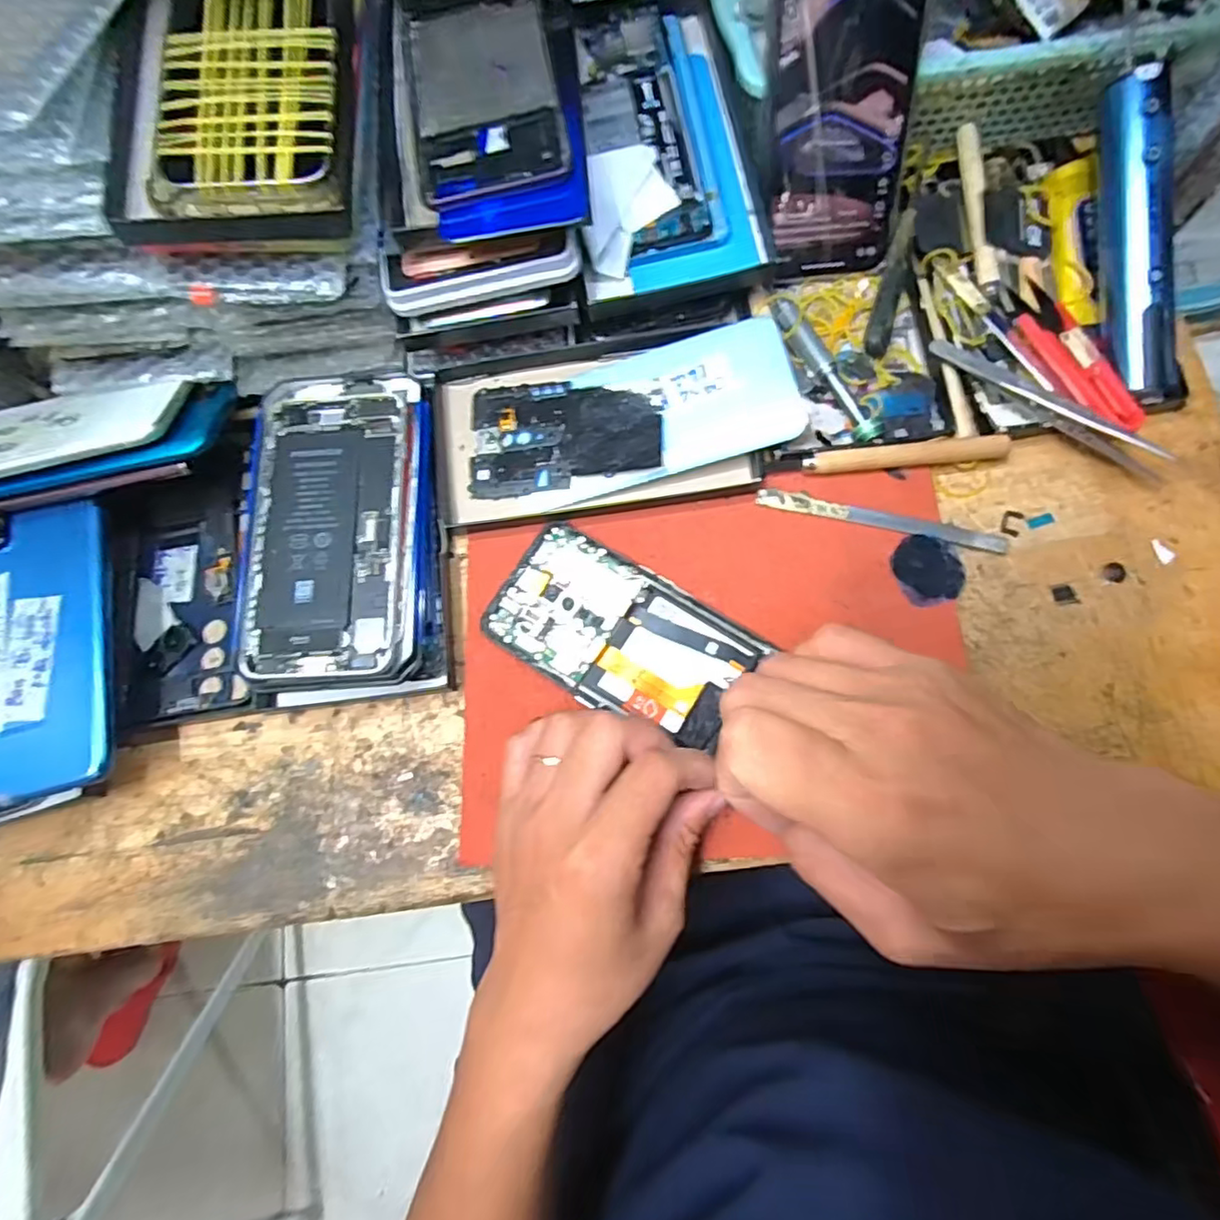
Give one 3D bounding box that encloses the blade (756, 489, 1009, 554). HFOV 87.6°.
[{"bbox_3d":[0.144,-0.048,0.338,0.129,0.007,0.010,13,77,7],"label":"blade"}]

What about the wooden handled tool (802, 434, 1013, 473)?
[{"bbox_3d":[0.157,-0.083,0.338,0.105,0.008,0.012,-4,82,2],"label":"wooden handled tool"}]

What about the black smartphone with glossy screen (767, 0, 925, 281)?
[{"bbox_3d":[0.120,-0.258,0.333,0.072,0.147,0.006,-6,39,6],"label":"black smartphone with glossy screen"}]

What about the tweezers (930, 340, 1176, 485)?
[{"bbox_3d":[0.234,-0.109,0.337,0.134,0.019,0.017,33,80,11],"label":"tweezers"}]

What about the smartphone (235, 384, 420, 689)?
[{"bbox_3d":[-0.145,-0.047,0.337,0.086,0.006,0.171,-3,75,0],"label":"smartphone"}]

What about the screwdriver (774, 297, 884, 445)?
[{"bbox_3d":[0.120,-0.134,0.352,0.016,0.011,0.097,-28,76,-3],"label":"screwdriver"}]

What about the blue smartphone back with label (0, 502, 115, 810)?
[{"bbox_3d":[-0.293,0.019,0.323,0.070,0.008,0.151,-9,74,-12],"label":"blue smartphone back with label"}]

